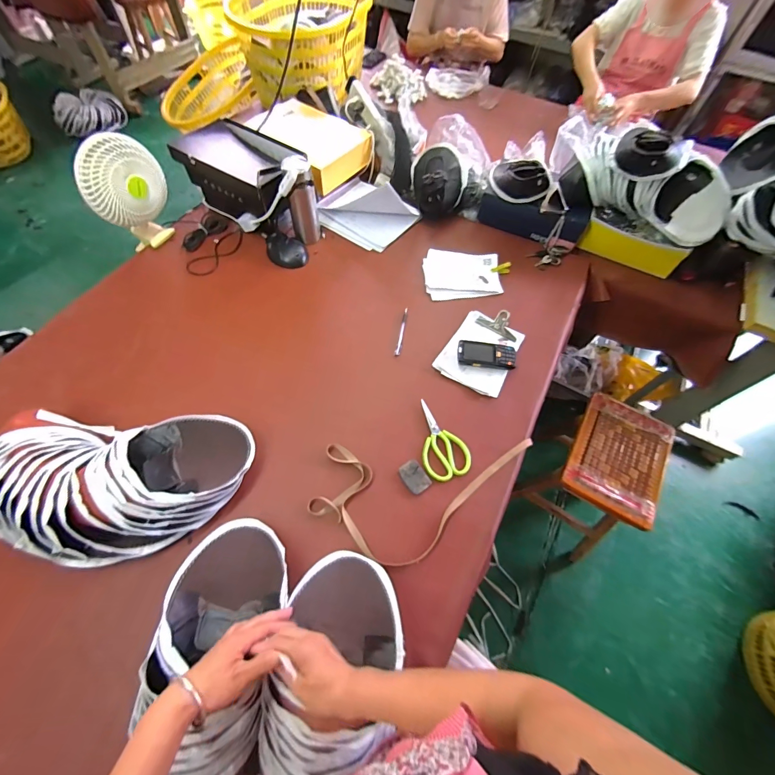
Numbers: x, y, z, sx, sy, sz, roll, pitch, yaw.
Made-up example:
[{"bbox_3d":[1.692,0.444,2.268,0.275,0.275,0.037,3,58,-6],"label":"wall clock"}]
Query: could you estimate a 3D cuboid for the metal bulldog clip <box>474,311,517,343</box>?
[{"bbox_3d":[0.297,-0.173,0.942,0.115,0.033,0.062,30,63,15],"label":"metal bulldog clip"}]

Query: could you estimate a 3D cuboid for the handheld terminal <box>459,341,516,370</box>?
[{"bbox_3d":[0.249,-0.084,0.900,0.142,0.023,0.071,3,60,0],"label":"handheld terminal"}]

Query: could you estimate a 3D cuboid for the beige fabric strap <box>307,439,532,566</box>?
[{"bbox_3d":[0.080,0.230,0.735,0.469,0.009,0.241,0,60,-1],"label":"beige fabric strap"}]

